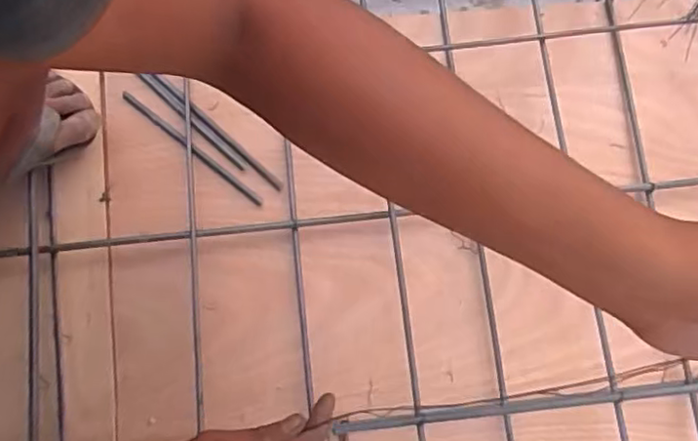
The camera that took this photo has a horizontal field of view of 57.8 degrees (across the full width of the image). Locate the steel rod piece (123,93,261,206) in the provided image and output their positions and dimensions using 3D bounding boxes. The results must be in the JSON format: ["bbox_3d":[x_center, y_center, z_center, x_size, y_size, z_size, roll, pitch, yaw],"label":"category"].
[{"bbox_3d":[-0.176,-0.079,0.710,0.200,0.011,0.010,38,78,8],"label":"steel rod piece"}]

